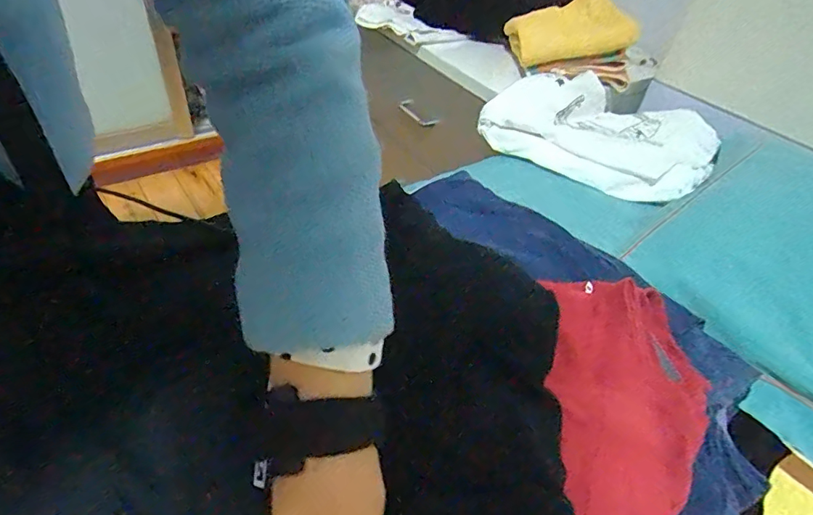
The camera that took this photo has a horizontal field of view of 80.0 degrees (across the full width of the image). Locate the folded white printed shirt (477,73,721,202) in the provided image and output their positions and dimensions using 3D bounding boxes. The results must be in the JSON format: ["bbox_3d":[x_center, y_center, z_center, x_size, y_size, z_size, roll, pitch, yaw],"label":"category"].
[{"bbox_3d":[0.288,-0.194,0.734,0.332,0.055,0.269,20,44,14],"label":"folded white printed shirt"}]

